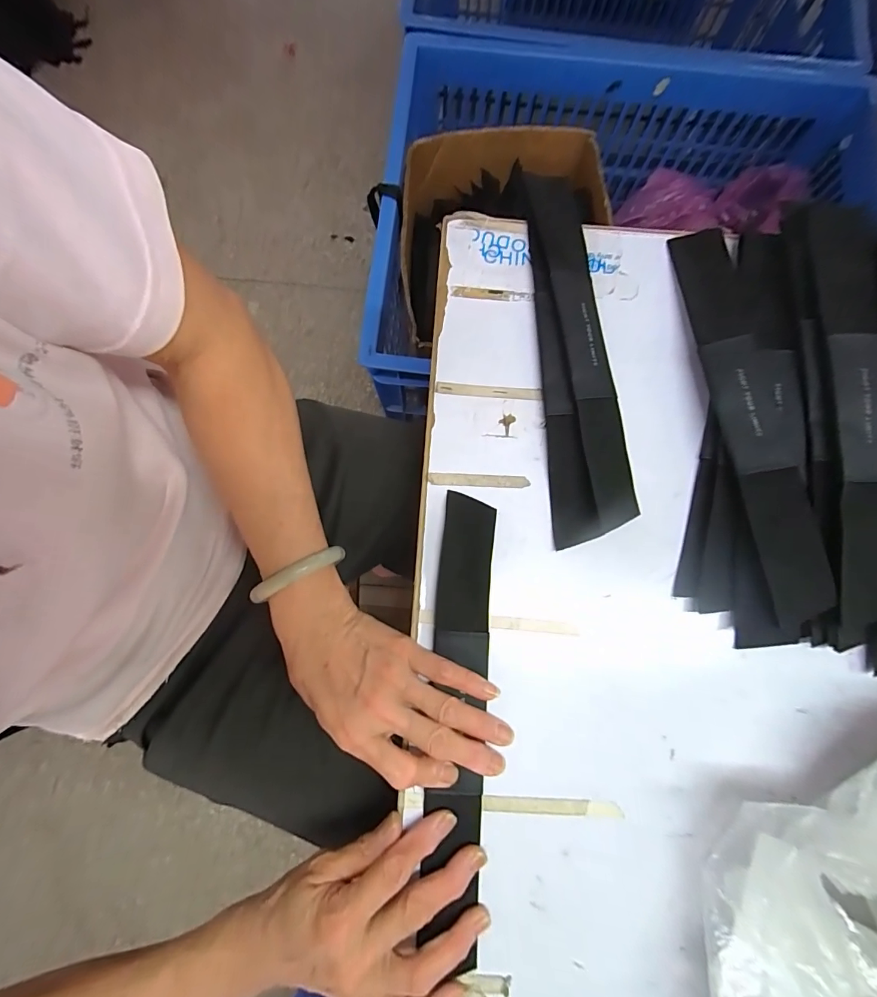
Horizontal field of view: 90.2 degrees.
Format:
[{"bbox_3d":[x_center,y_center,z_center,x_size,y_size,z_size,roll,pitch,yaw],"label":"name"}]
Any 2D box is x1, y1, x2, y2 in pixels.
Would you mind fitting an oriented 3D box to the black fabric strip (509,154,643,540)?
[{"bbox_3d":[0.105,-0.122,0.346,0.055,0.018,0.307,-5,80,-2],"label":"black fabric strip"}]

